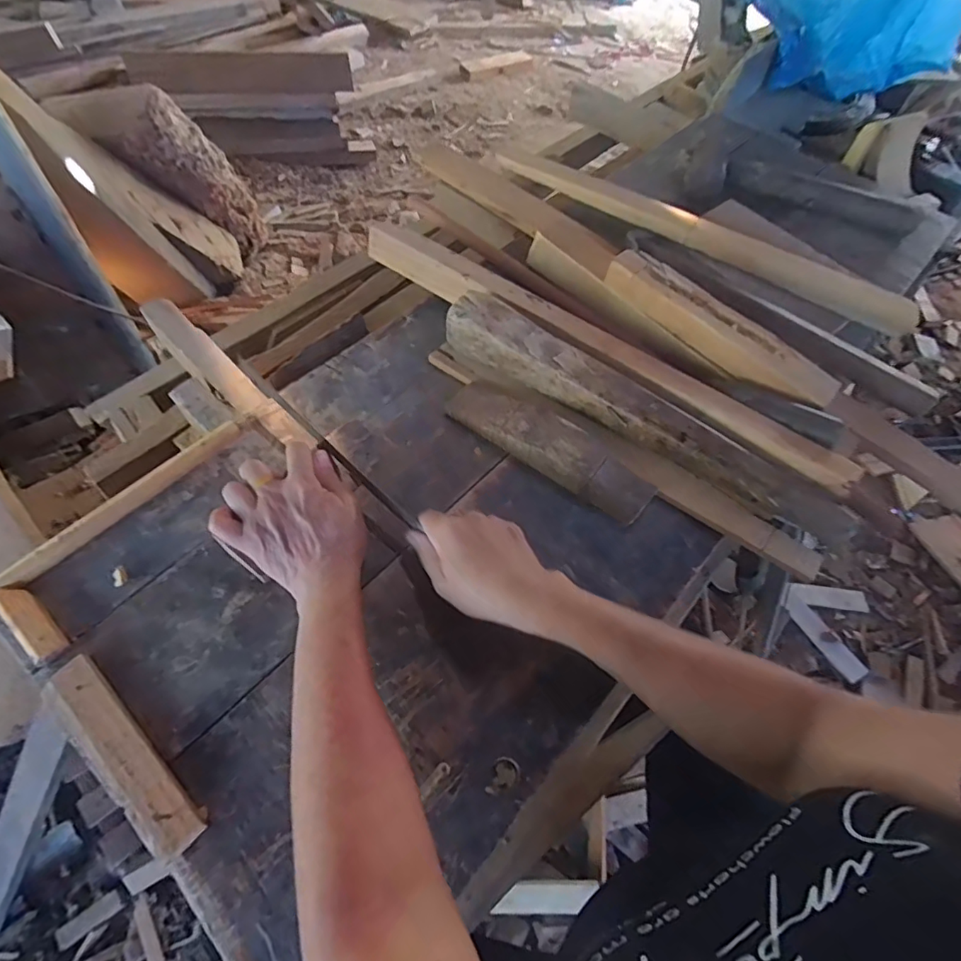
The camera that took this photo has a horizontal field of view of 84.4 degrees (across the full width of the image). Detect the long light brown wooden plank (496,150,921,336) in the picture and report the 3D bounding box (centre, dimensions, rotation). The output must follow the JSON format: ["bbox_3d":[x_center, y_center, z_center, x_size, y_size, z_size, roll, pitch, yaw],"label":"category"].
[{"bbox_3d":[0.270,-0.322,0.675,0.545,0.011,0.079,31,58,20],"label":"long light brown wooden plank"}]

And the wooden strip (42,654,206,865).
[{"bbox_3d":[-0.247,0.188,0.366,0.156,0.017,0.034,35,60,22],"label":"wooden strip"}]

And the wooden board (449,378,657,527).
[{"bbox_3d":[0.063,-0.037,0.501,0.210,0.031,0.046,32,58,20],"label":"wooden board"}]

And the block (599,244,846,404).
[{"bbox_3d":[0.243,-0.155,0.550,0.052,0.049,0.249,-40,68,-23],"label":"block"}]

